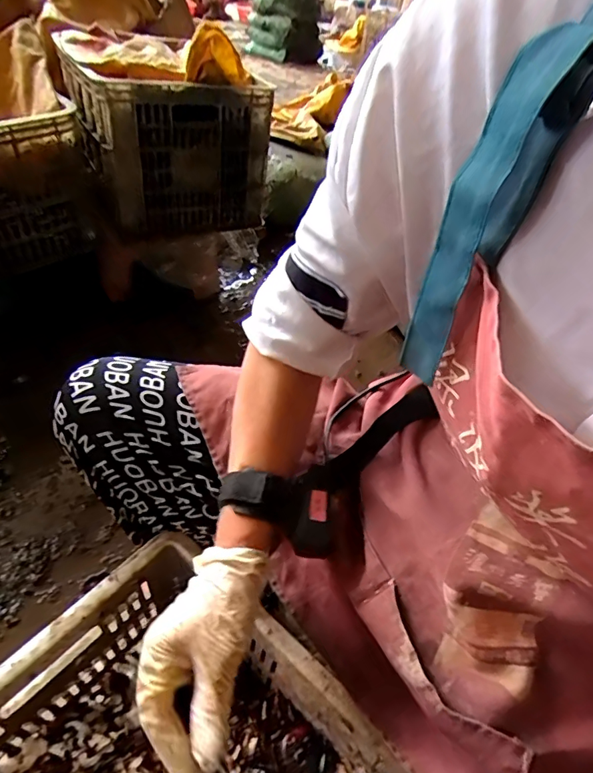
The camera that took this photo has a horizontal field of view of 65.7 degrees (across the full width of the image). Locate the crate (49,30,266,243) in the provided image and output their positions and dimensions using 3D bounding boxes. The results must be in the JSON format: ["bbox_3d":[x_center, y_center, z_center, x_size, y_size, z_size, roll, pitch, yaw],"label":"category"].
[{"bbox_3d":[-0.243,-0.474,0.948,0.342,0.289,0.161,-22,52,-27],"label":"crate"}]

